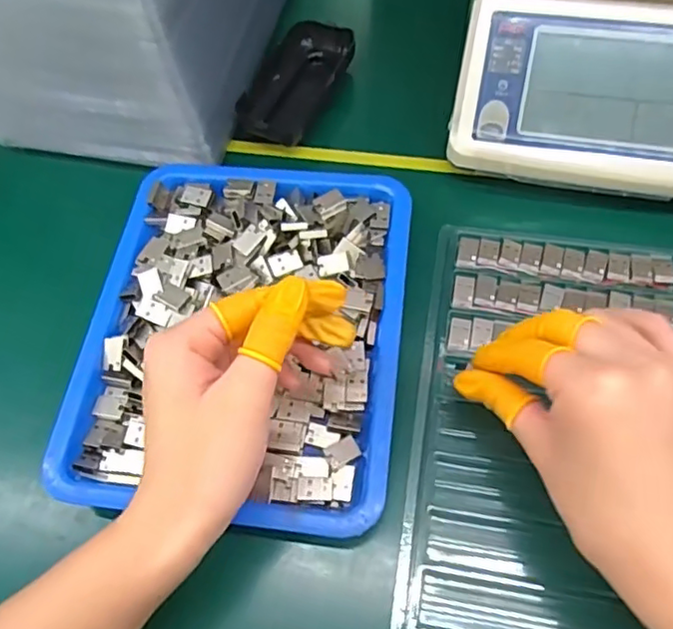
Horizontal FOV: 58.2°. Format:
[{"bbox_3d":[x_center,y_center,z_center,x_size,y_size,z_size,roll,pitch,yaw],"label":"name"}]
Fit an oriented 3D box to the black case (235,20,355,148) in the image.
[{"bbox_3d":[-0.030,-0.168,0.443,0.055,0.021,0.112,21,66,14],"label":"black case"}]

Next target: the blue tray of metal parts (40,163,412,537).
[{"bbox_3d":[-0.050,0.004,0.346,0.171,0.031,0.218,5,63,7],"label":"blue tray of metal parts"}]

